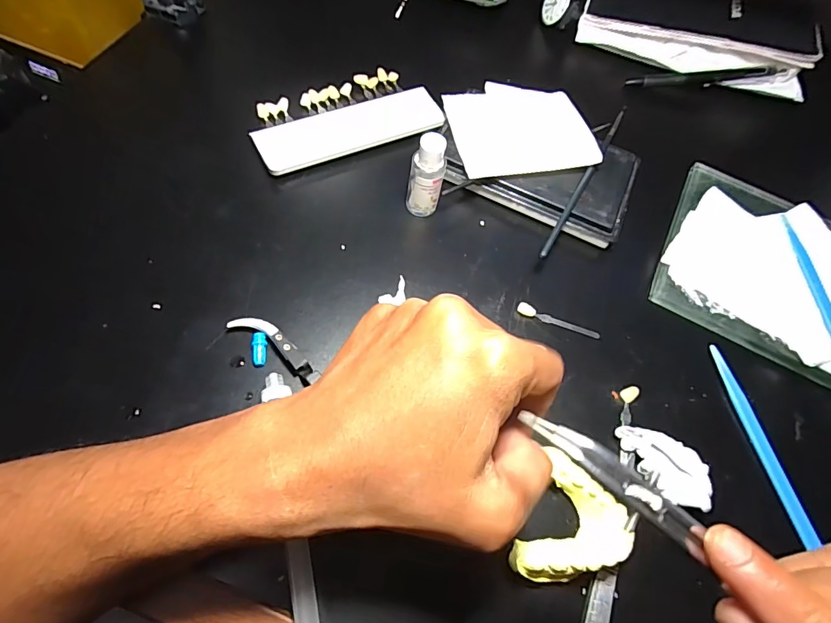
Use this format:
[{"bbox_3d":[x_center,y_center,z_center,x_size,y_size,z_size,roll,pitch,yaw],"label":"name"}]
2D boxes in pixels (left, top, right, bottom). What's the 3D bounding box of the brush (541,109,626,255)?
[{"bbox_3d":[0.128,-0.102,0.341,0.006,0.007,0.172,30,68,10],"label":"brush"}]

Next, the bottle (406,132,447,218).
[{"bbox_3d":[0.007,-0.092,0.315,0.023,0.062,0.020,11,63,-1],"label":"bottle"}]

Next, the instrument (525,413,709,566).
[{"bbox_3d":[0.062,0.051,0.144,0.062,0.005,0.010,37,69,18],"label":"instrument"}]

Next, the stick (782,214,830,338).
[{"bbox_3d":[0.287,-0.012,0.325,0.010,0.004,0.136,1,66,-3],"label":"stick"}]

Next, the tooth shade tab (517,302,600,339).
[{"bbox_3d":[0.096,0.007,0.307,0.057,0.007,0.008,20,66,5],"label":"tooth shade tab"}]

